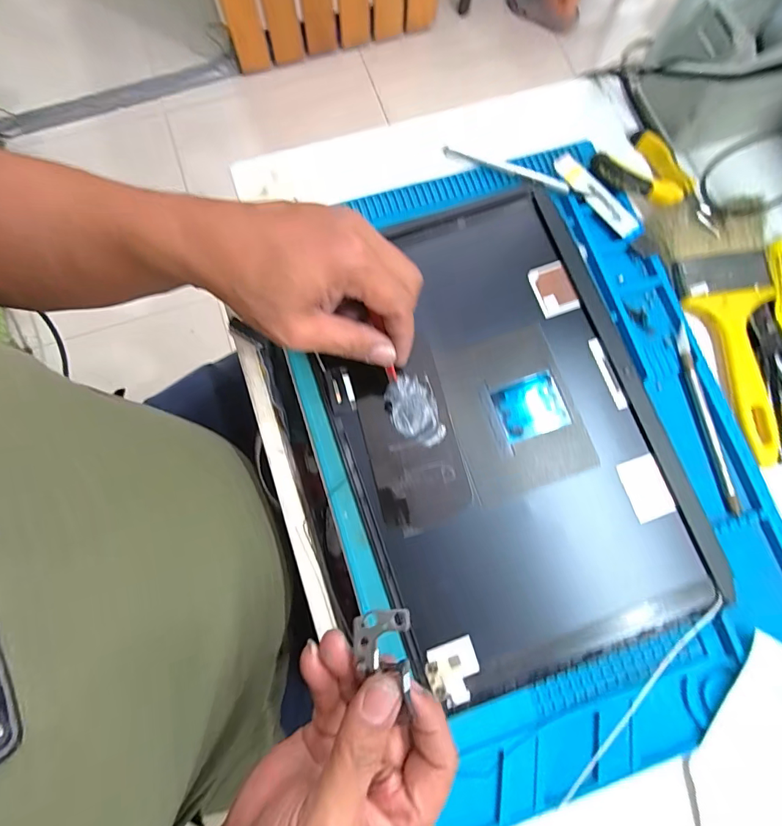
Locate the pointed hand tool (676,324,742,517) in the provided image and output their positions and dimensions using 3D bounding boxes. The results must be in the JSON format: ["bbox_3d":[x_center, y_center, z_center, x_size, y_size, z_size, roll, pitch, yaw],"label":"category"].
[{"bbox_3d":[0.253,0.005,0.353,0.010,0.006,0.151,-9,78,-4],"label":"pointed hand tool"}]

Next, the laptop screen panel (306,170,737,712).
[{"bbox_3d":[0.082,0.008,0.339,0.236,0.016,0.352,-17,79,-5],"label":"laptop screen panel"}]

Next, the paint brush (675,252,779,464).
[{"bbox_3d":[0.289,-0.049,0.354,0.069,0.015,0.169,-12,78,-4],"label":"paint brush"}]

